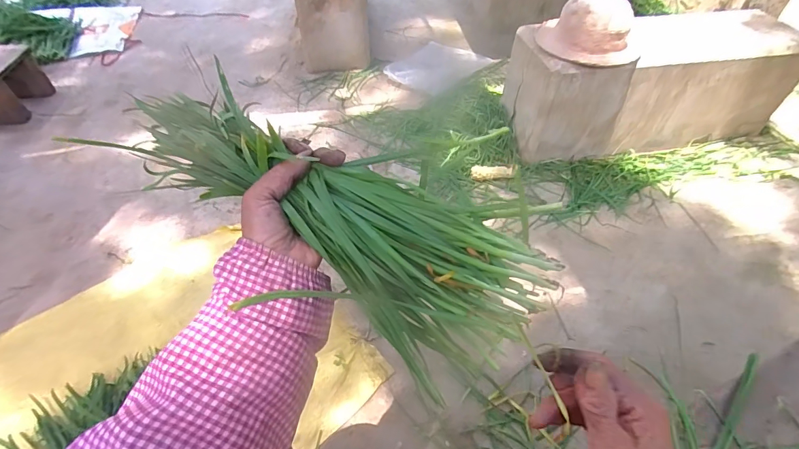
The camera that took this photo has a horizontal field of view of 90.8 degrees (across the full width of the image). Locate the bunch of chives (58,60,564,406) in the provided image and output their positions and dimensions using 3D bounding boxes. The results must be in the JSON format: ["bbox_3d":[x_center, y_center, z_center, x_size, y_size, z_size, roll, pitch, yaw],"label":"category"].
[{"bbox_3d":[-0.053,-0.009,0.330,0.343,0.103,0.112,27,54,4],"label":"bunch of chives"}]

